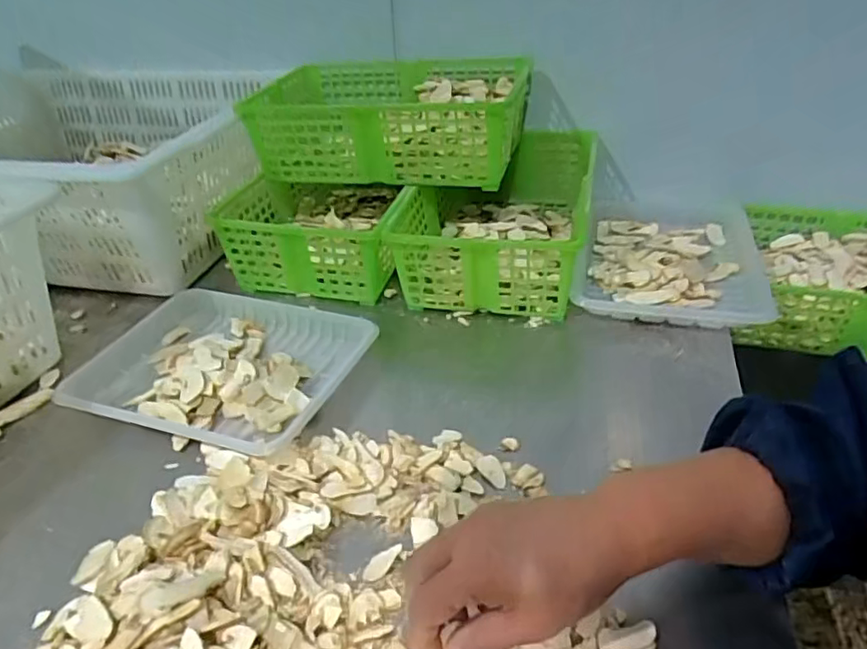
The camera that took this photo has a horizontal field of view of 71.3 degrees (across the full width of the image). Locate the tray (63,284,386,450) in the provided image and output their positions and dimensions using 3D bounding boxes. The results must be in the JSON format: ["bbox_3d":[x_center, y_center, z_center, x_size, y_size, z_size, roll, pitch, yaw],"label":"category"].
[{"bbox_3d":[-0.215,0.038,0.616,0.268,0.032,0.213,12,39,20],"label":"tray"}]

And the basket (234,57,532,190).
[{"bbox_3d":[-0.057,-0.276,0.803,0.354,0.096,0.240,7,38,15],"label":"basket"}]

